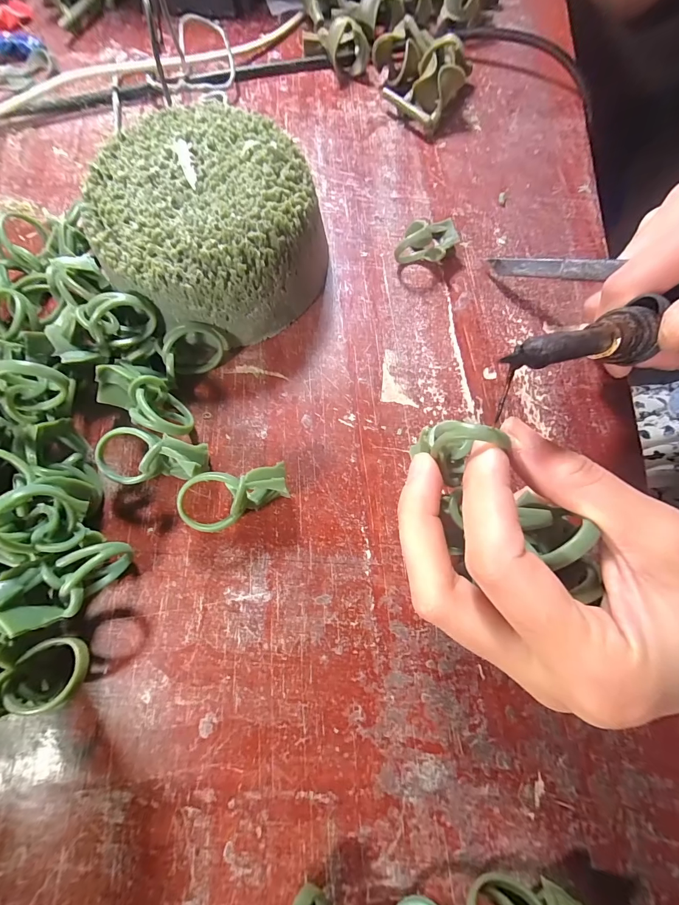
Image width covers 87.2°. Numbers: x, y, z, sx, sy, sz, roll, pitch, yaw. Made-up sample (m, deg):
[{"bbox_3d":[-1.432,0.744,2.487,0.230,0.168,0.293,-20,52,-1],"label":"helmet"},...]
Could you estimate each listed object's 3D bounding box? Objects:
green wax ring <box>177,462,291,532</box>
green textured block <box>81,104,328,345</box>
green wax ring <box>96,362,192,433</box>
[{"bbox_3d":[-0.044,0.018,0.146,0.045,0.007,0.023,-14,93,-1],"label":"green wax ring"},{"bbox_3d":[-0.060,-0.109,0.174,0.102,0.046,0.101,-25,77,-7],"label":"green textured block"},{"bbox_3d":[-0.085,-0.024,0.164,0.045,0.023,0.025,28,77,6],"label":"green wax ring"}]

